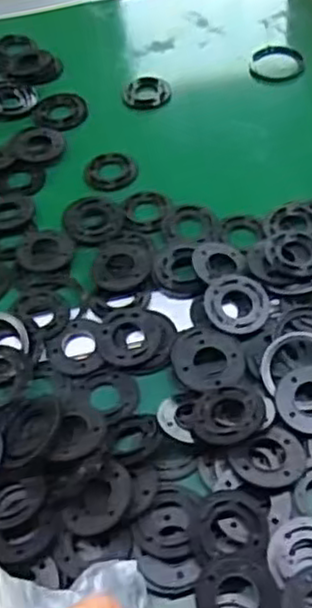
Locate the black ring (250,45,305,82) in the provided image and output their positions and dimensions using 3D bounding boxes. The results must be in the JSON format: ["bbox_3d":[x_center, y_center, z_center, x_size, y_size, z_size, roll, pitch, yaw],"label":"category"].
[{"bbox_3d":[0.116,-0.230,0.668,0.049,0.007,0.051,-2,53,3],"label":"black ring"}]

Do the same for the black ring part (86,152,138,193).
[{"bbox_3d":[-0.035,-0.111,0.594,0.045,0.010,0.038,-40,60,-23],"label":"black ring part"}]

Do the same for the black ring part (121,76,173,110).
[{"bbox_3d":[-0.008,-0.197,0.655,0.044,0.004,0.044,-2,53,3],"label":"black ring part"}]

